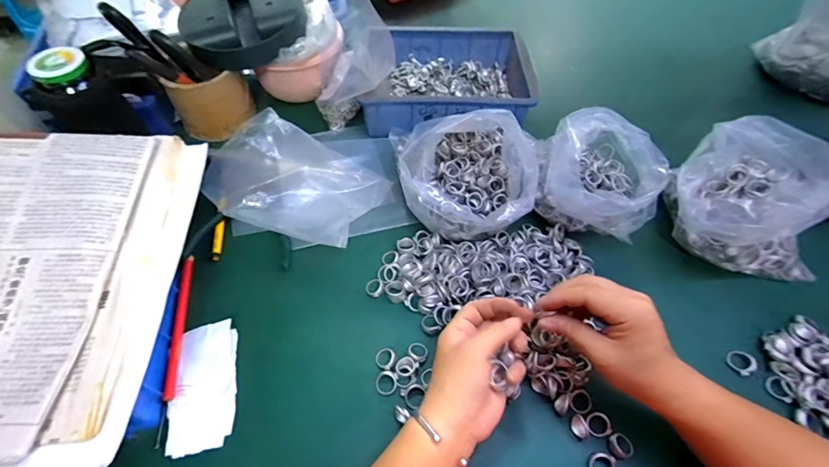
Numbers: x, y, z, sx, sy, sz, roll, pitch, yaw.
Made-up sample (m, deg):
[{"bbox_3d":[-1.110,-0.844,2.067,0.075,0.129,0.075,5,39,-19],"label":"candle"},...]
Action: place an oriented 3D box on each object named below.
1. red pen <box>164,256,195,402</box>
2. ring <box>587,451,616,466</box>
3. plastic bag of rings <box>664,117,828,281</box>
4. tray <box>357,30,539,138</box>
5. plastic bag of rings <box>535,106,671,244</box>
[{"bbox_3d":[-0.239,0.089,0.413,0.012,0.007,0.153,-10,56,-7],"label":"red pen"},{"bbox_3d":[0.163,0.202,0.352,0.021,0.005,0.023,0,56,0],"label":"ring"},{"bbox_3d":[0.357,-0.036,0.436,0.165,0.115,0.121,2,56,1],"label":"plastic bag of rings"},{"bbox_3d":[0.048,-0.225,0.602,0.232,0.068,0.178,1,56,0],"label":"tray"},{"bbox_3d":[0.215,-0.070,0.472,0.137,0.086,0.132,26,59,16],"label":"plastic bag of rings"}]

